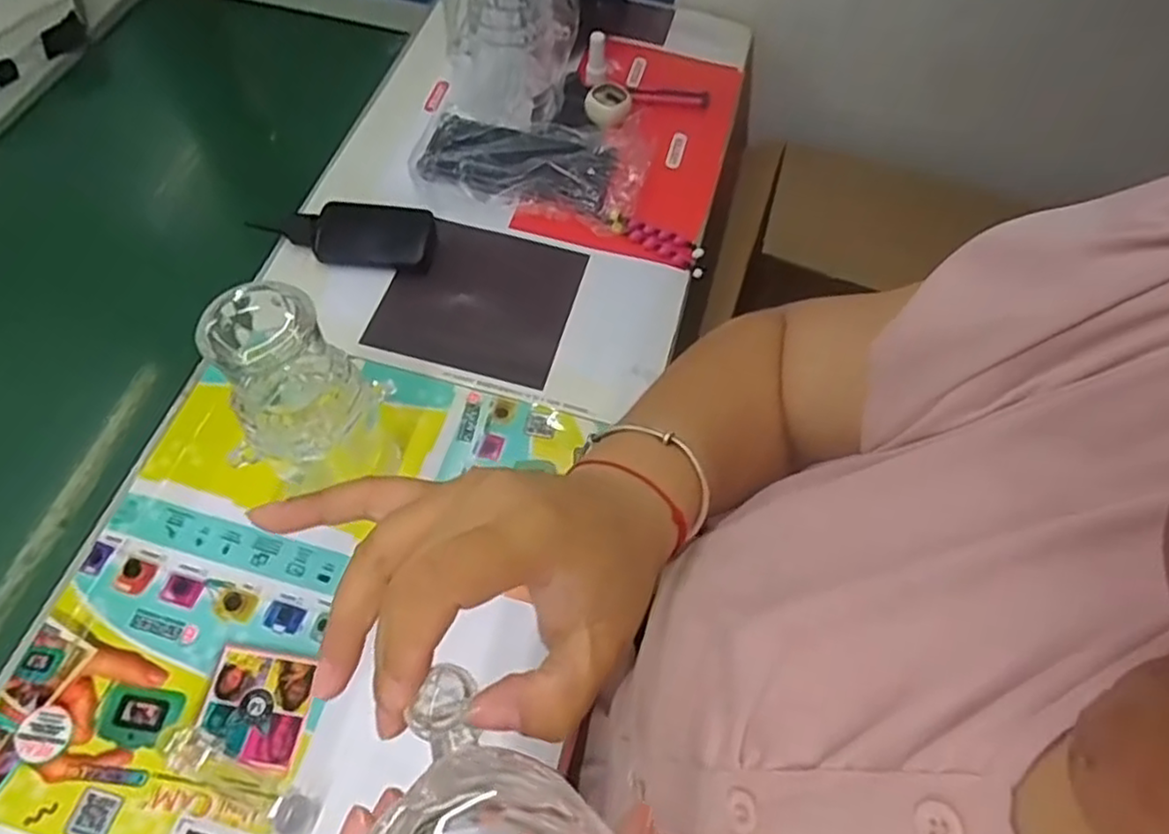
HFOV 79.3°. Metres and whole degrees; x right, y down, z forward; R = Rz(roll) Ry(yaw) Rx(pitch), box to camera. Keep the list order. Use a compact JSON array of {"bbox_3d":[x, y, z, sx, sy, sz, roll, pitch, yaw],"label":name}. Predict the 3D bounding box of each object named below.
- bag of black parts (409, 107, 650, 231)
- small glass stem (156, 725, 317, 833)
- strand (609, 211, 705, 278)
[{"bbox_3d":[-0.047,-0.228,0.616,0.197,0.034,0.113,11,61,3],"label":"bag of black parts"},{"bbox_3d":[-0.192,0.201,0.390,0.095,0.016,0.020,24,62,10],"label":"small glass stem"},{"bbox_3d":[0.064,-0.150,0.598,0.088,0.018,0.025,29,63,13],"label":"strand"}]

